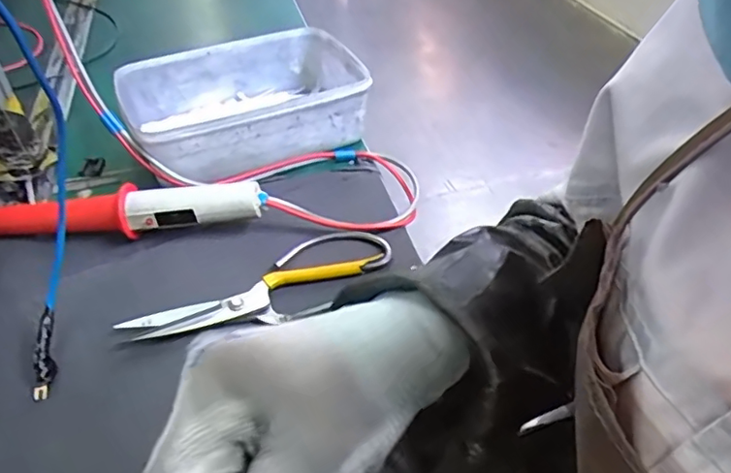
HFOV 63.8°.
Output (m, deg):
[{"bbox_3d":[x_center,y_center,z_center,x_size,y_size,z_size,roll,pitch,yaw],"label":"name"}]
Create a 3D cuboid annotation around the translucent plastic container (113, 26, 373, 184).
[{"bbox_3d":[-0.117,-0.129,0.583,0.219,0.067,0.148,-21,44,-19],"label":"translucent plastic container"}]

